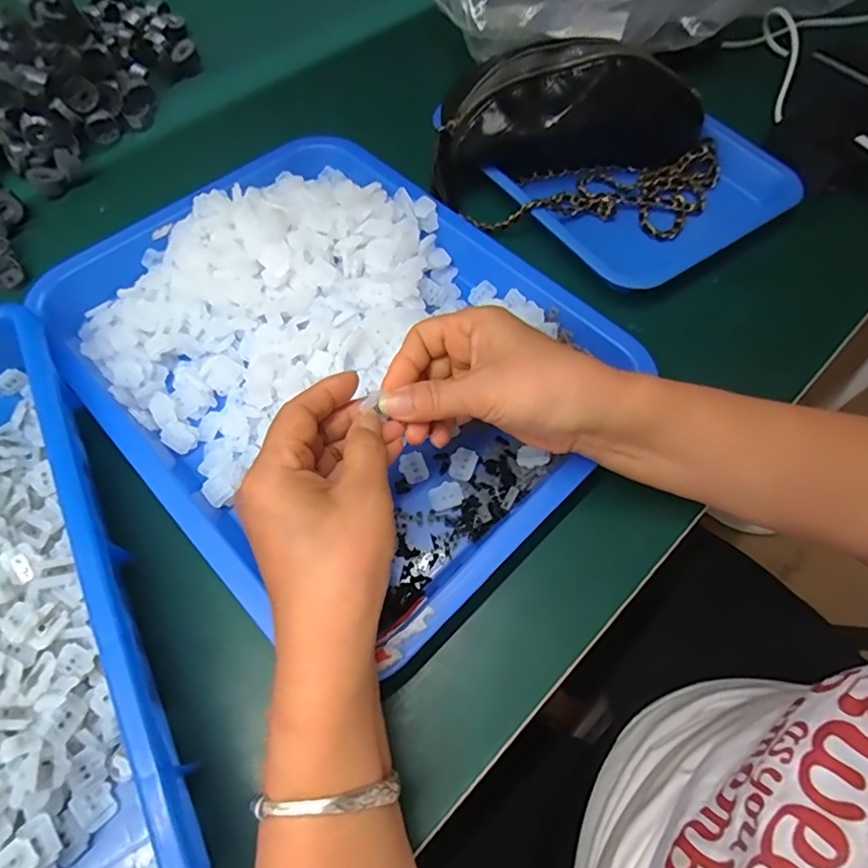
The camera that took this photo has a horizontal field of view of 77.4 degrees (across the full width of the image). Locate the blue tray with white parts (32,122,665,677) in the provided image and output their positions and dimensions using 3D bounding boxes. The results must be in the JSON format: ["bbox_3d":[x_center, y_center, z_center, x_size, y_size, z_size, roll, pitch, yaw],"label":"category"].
[{"bbox_3d":[-0.073,-0.066,0.386,0.291,0.045,0.380,-40,70,-20],"label":"blue tray with white parts"}]

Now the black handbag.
[{"bbox_3d":[0.129,-0.247,0.453,0.252,0.088,0.119,1,62,-1],"label":"black handbag"}]

